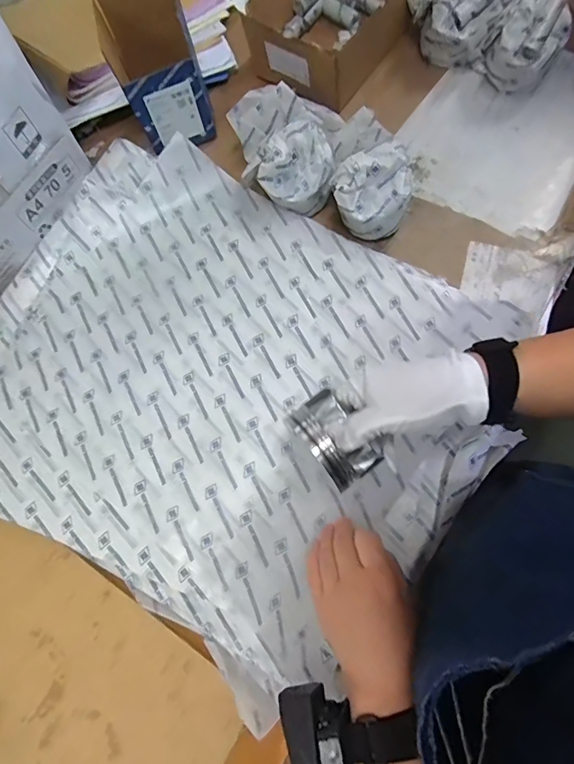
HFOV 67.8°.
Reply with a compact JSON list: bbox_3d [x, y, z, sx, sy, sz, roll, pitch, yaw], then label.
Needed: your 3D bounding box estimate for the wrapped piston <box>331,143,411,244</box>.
[{"bbox_3d":[0.099,-0.231,0.517,0.086,0.077,0.089,-1,74,4],"label":"wrapped piston"}]

